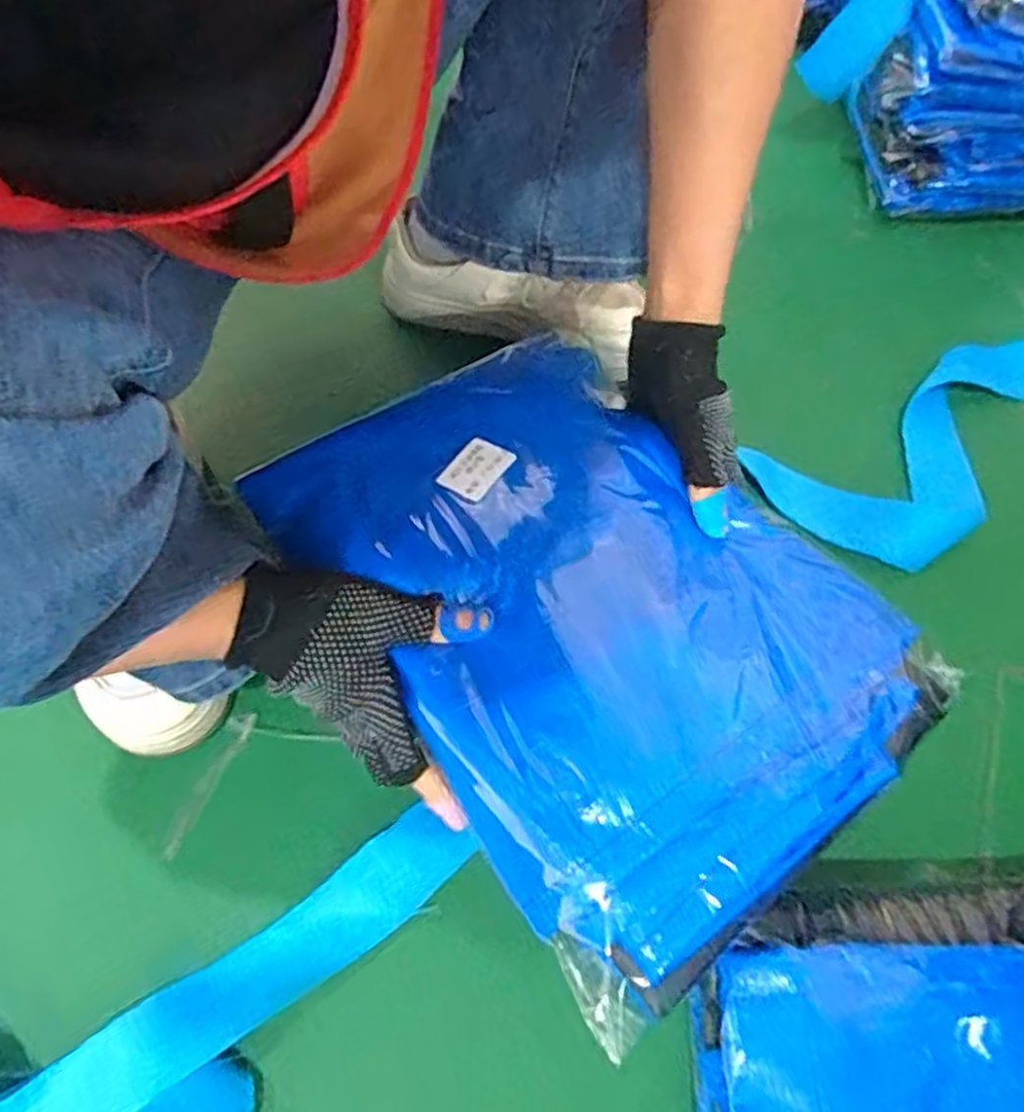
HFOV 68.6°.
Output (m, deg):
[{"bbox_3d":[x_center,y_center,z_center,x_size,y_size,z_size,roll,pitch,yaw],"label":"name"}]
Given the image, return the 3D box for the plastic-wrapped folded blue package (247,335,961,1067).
[{"bbox_3d":[0.032,0.019,0.399,0.236,0.029,0.333,-36,68,-20],"label":"plastic-wrapped folded blue package"}]

